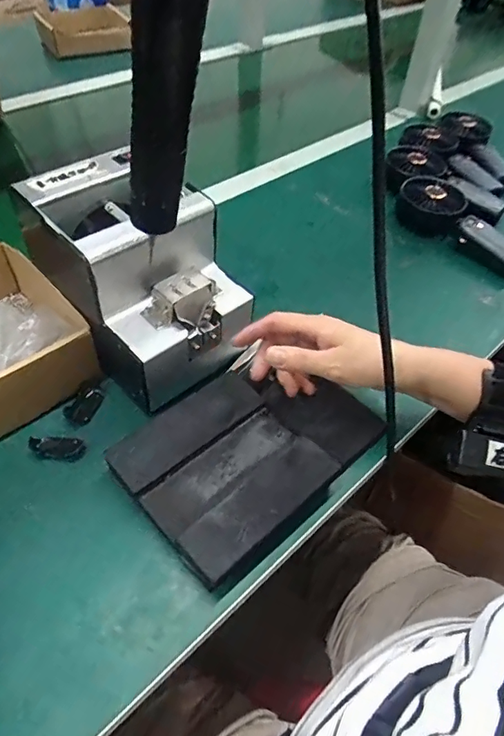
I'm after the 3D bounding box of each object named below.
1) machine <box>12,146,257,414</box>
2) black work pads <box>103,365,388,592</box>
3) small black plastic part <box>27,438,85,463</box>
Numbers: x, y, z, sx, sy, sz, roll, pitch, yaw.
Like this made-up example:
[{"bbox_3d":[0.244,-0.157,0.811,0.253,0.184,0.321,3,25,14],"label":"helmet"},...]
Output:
[{"bbox_3d":[-0.100,-0.089,0.447,0.134,0.126,0.180,-30,59,-27],"label":"machine"},{"bbox_3d":[0.005,0.066,0.422,0.215,0.029,0.141,-33,60,-28],"label":"black work pads"},{"bbox_3d":[-0.170,0.070,0.423,0.046,0.007,0.022,4,50,-2],"label":"small black plastic part"}]

